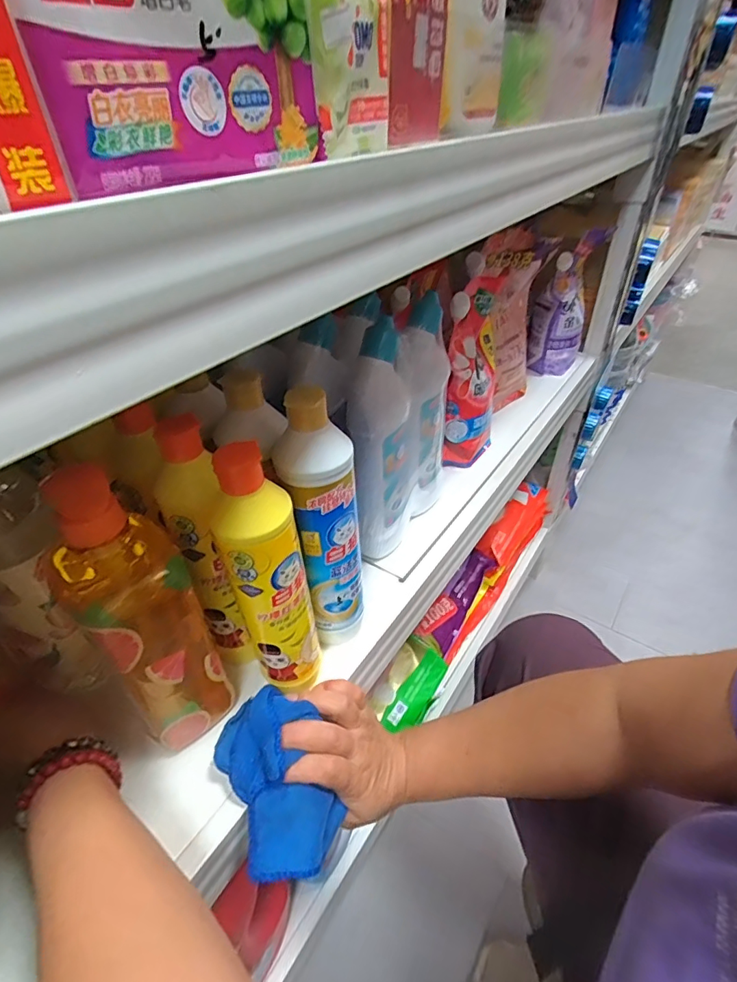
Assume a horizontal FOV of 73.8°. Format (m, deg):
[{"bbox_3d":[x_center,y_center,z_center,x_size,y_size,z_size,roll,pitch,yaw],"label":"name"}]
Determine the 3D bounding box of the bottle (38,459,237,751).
[{"bbox_3d":[-0.149,0.094,0.340,0.060,0.207,0.075,28,47,31],"label":"bottle"}]

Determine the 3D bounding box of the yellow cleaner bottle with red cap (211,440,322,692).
[{"bbox_3d":[-0.070,0.067,0.356,0.057,0.223,0.049,-9,40,-10],"label":"yellow cleaner bottle with red cap"}]

